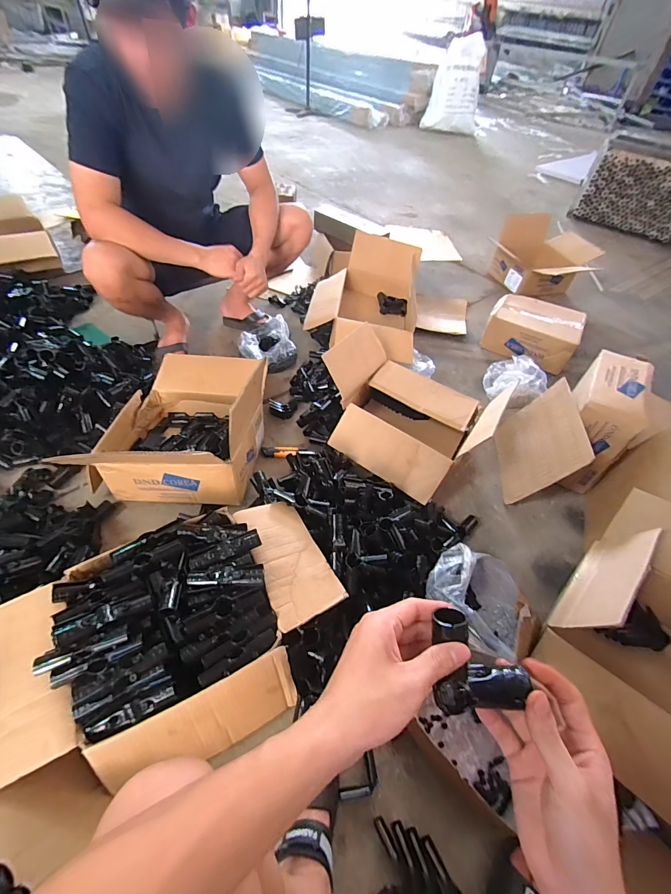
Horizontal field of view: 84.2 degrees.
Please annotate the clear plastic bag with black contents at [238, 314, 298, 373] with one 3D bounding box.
[{"bbox_3d":[-0.233,-0.374,1.309,0.190,0.117,0.207,33,54,20],"label":"clear plastic bag with black contents"}]

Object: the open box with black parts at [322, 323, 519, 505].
[{"bbox_3d":[0.187,-0.090,1.037,0.446,0.242,0.374,28,53,17],"label":"open box with black parts"}]

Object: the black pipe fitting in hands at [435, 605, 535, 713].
[{"bbox_3d":[0.123,0.188,0.326,0.074,0.066,0.068,3,48,-4],"label":"black pipe fitting in hands"}]

